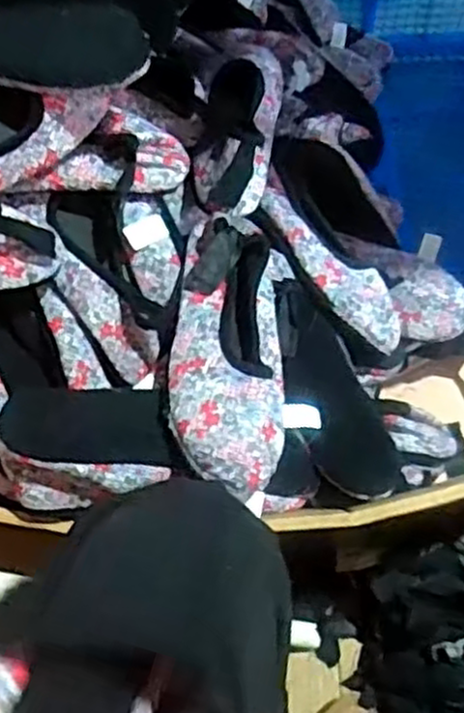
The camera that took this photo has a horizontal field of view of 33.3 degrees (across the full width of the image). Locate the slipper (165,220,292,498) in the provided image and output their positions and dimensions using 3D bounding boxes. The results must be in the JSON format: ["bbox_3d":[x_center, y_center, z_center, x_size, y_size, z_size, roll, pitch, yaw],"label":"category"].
[{"bbox_3d":[-0.002,-0.013,0.614,0.090,0.044,0.245,3,61,3],"label":"slipper"}]

